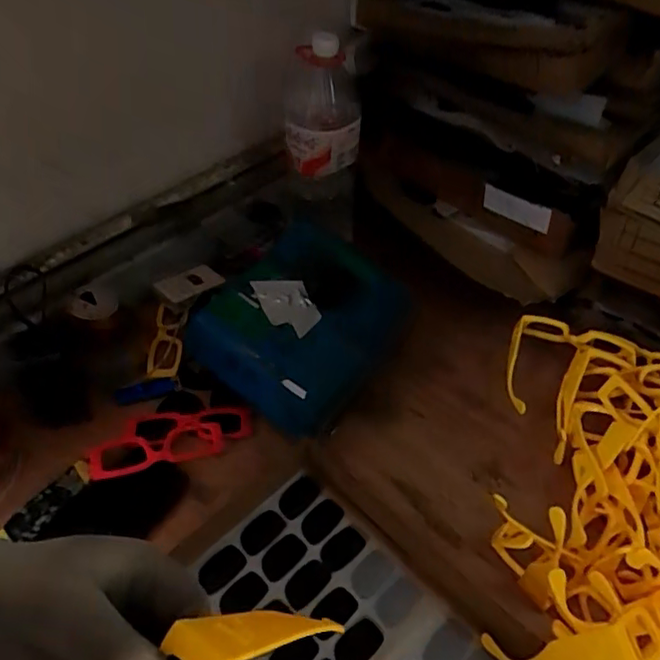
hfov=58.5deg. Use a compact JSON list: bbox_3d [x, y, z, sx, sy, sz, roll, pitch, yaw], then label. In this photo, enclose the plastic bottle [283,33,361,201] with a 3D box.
[{"bbox_3d":[-0.010,-0.273,0.781,0.098,0.186,0.101,1,49,-2],"label":"plastic bottle"}]

